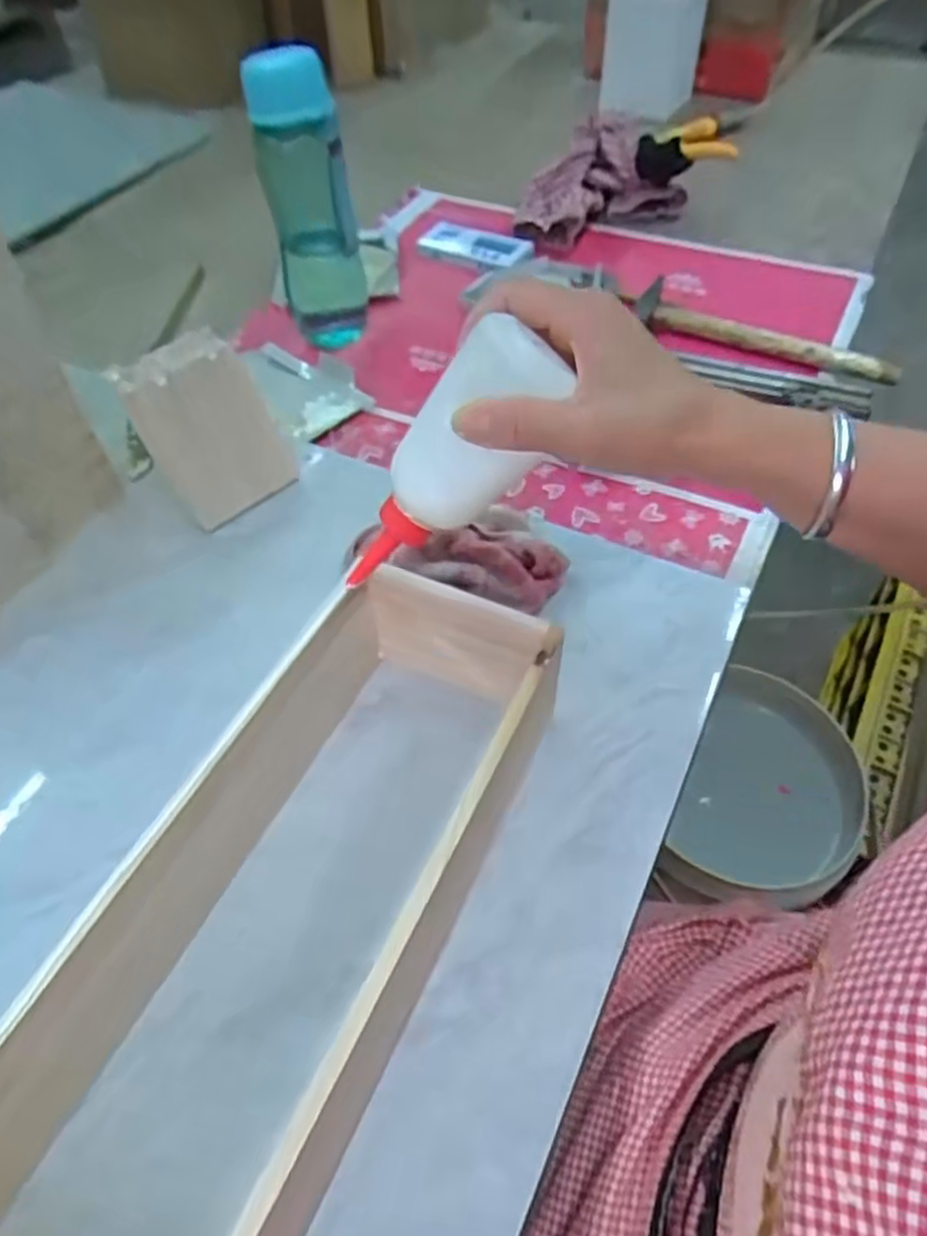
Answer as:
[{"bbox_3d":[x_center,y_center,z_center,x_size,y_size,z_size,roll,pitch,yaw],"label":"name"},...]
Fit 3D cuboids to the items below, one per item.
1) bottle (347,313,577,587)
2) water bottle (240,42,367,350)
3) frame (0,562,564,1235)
[{"bbox_3d":[-0.013,-0.067,0.362,0.046,0.151,0.048,9,39,-40],"label":"bottle"},{"bbox_3d":[-0.136,-0.365,0.672,0.073,0.238,0.066,-12,51,-8],"label":"water bottle"},{"bbox_3d":[-0.076,0.131,0.347,0.131,0.090,0.335,19,54,17],"label":"frame"}]

